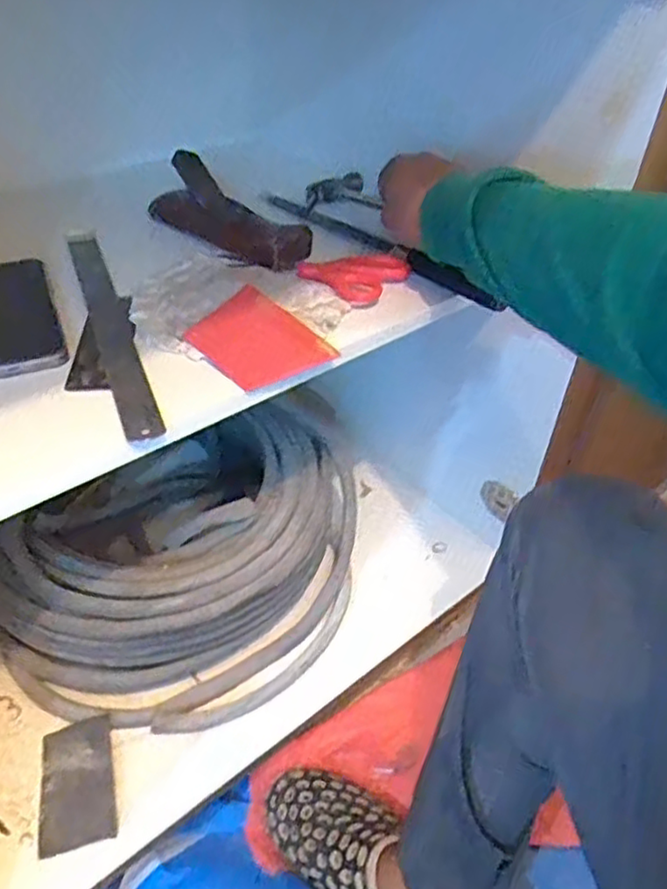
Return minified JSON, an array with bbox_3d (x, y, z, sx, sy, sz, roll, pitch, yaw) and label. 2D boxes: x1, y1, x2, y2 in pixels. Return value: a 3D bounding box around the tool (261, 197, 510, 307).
[{"bbox_3d":[0.036,-0.208,0.679,0.028,0.024,0.300,-28,50,-30],"label":"tool"}]

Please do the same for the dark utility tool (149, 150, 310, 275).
[{"bbox_3d":[-0.104,-0.224,0.653,0.187,0.061,0.054,30,48,27],"label":"dark utility tool"}]

